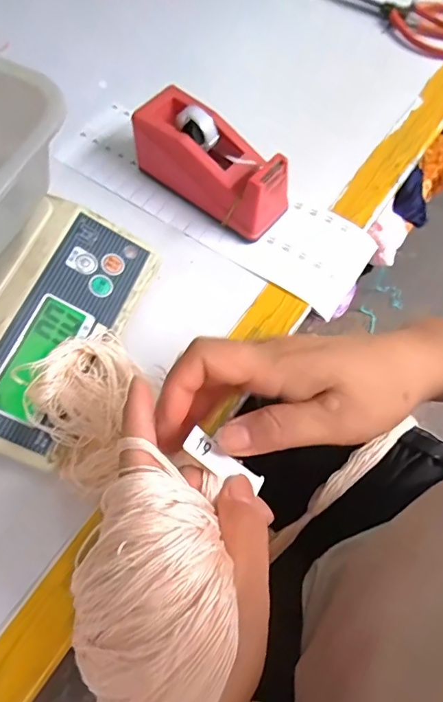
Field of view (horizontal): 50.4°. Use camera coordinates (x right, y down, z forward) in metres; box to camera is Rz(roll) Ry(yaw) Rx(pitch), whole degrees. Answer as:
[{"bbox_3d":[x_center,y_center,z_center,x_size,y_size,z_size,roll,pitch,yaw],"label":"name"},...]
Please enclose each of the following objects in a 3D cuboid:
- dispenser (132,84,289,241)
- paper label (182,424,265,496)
[{"bbox_3d":[-0.008,-0.176,0.442,0.151,0.073,0.057,38,70,15],"label":"dispenser"},{"bbox_3d":[0.002,0.058,0.241,0.048,0.004,0.014,40,59,-13],"label":"paper label"}]

